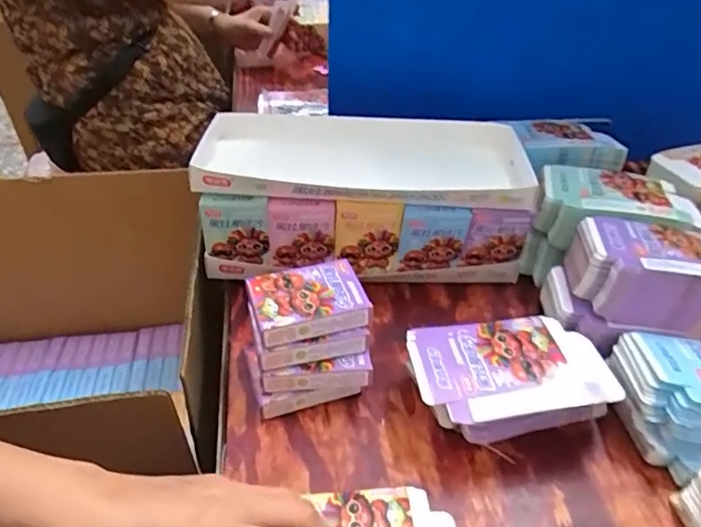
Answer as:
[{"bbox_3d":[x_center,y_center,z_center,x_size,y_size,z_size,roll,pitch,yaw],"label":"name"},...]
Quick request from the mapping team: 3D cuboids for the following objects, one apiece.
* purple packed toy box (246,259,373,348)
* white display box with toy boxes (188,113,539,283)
[{"bbox_3d":[-0.035,0.031,0.446,0.088,0.022,0.065,-13,38,-17],"label":"purple packed toy box"},{"bbox_3d":[0.012,-0.072,0.588,0.344,0.116,0.159,3,39,2],"label":"white display box with toy boxes"}]

